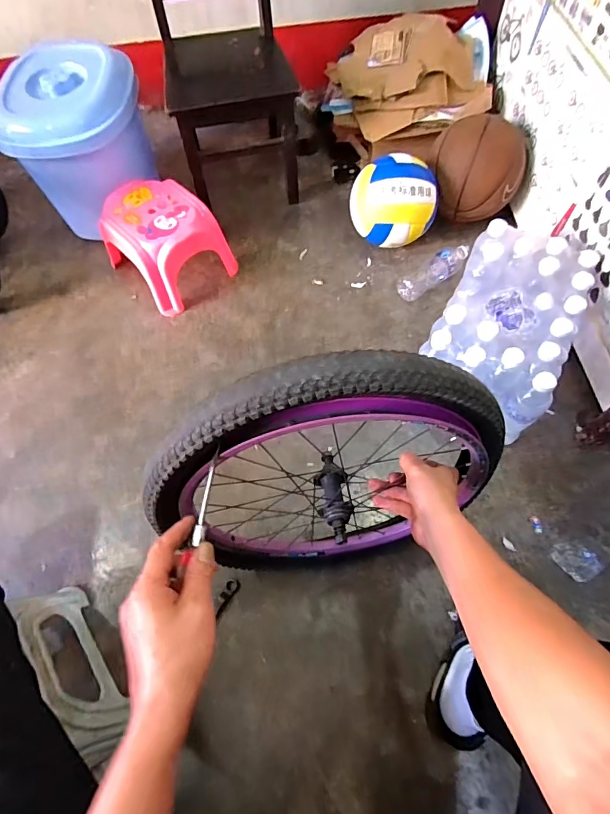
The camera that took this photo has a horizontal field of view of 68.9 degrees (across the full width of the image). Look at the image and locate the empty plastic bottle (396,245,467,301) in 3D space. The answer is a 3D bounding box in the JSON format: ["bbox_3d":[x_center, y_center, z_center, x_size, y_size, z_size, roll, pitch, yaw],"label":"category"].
[{"bbox_3d":[0.318,-0.331,1.088,0.213,0.056,0.064,-36,67,-13],"label":"empty plastic bottle"}]

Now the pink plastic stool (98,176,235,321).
[{"bbox_3d":[-0.344,-0.404,1.085,0.218,0.168,0.271,-40,70,-17],"label":"pink plastic stool"}]

